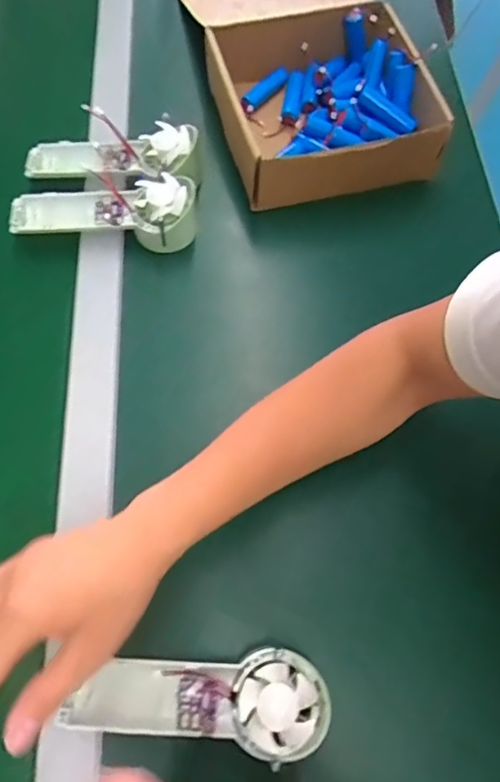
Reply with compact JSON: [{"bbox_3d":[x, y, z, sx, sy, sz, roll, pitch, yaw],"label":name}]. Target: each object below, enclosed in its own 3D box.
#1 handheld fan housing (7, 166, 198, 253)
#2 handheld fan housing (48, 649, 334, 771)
[{"bbox_3d":[-0.142,-0.172,0.502,0.174,0.053,0.056,1,66,0],"label":"handheld fan housing"},{"bbox_3d":[-0.034,0.202,0.334,0.167,0.031,0.059,3,66,1],"label":"handheld fan housing"}]

